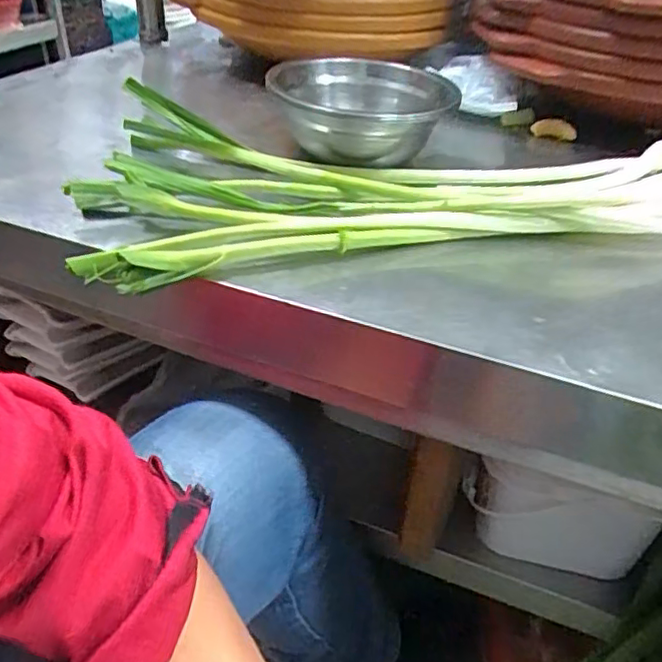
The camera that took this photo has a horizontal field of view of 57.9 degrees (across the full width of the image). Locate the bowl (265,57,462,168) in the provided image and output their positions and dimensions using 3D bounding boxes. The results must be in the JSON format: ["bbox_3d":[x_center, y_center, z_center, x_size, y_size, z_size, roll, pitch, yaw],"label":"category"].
[{"bbox_3d":[0.027,-0.208,0.561,0.163,0.063,0.177,2,38,-1],"label":"bowl"}]

